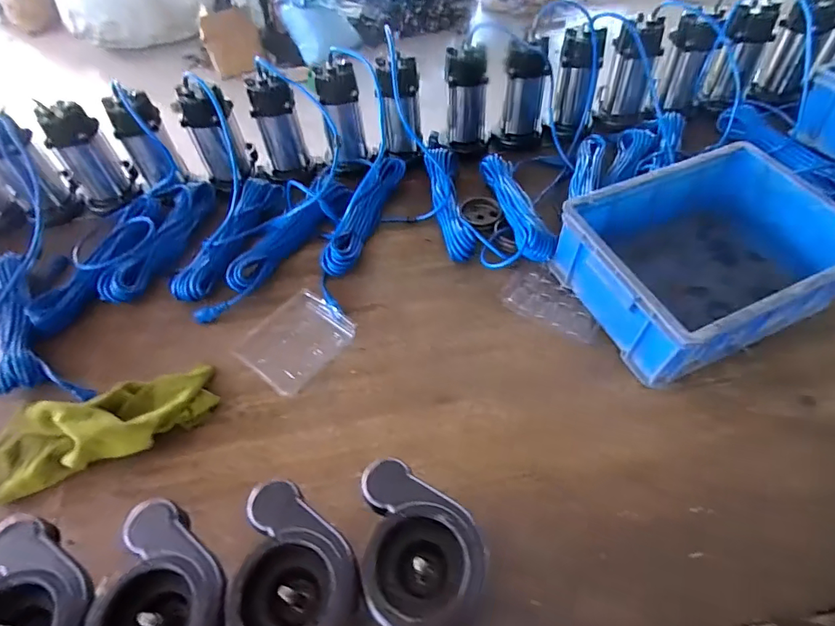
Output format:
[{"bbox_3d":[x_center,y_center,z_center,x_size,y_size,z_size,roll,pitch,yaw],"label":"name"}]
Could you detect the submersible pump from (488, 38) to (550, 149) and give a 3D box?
[{"bbox_3d":[0.244,-0.504,1.124,0.119,0.234,0.092,5,53,9],"label":"submersible pump"}]

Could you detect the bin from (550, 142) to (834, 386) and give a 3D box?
[{"bbox_3d":[0.468,-0.091,0.800,0.403,0.153,0.303,-21,53,-10],"label":"bin"}]

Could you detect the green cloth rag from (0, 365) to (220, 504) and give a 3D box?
[{"bbox_3d":[-0.488,0.172,0.736,0.343,0.070,0.132,-20,53,-10],"label":"green cloth rag"}]

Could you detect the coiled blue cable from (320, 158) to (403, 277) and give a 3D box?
[{"bbox_3d":[-0.105,-0.221,1.007,0.055,0.077,0.347,14,55,16],"label":"coiled blue cable"}]

